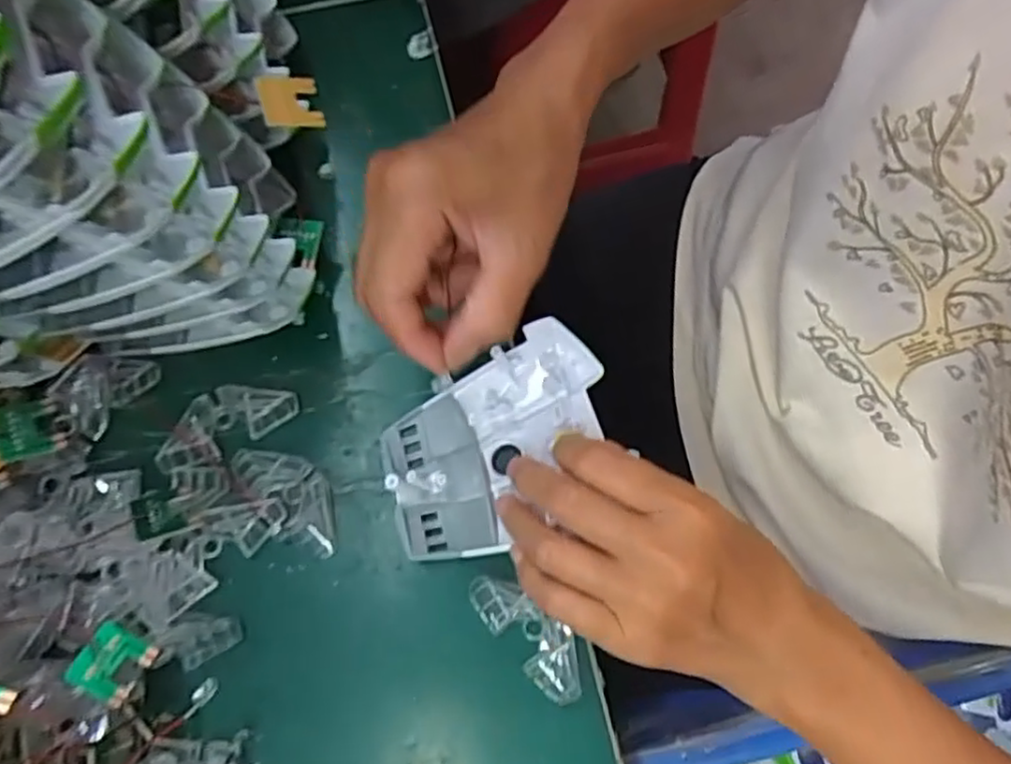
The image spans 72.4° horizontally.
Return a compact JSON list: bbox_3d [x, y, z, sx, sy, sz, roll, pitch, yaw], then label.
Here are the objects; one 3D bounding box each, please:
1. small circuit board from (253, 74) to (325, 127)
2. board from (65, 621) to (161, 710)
[{"bbox_3d":[-0.096,-0.126,0.308,0.026,0.007,0.025,-7,71,-21],"label":"small circuit board"},{"bbox_3d":[-0.162,0.116,0.283,0.026,0.004,0.025,34,62,-7],"label":"board"}]

